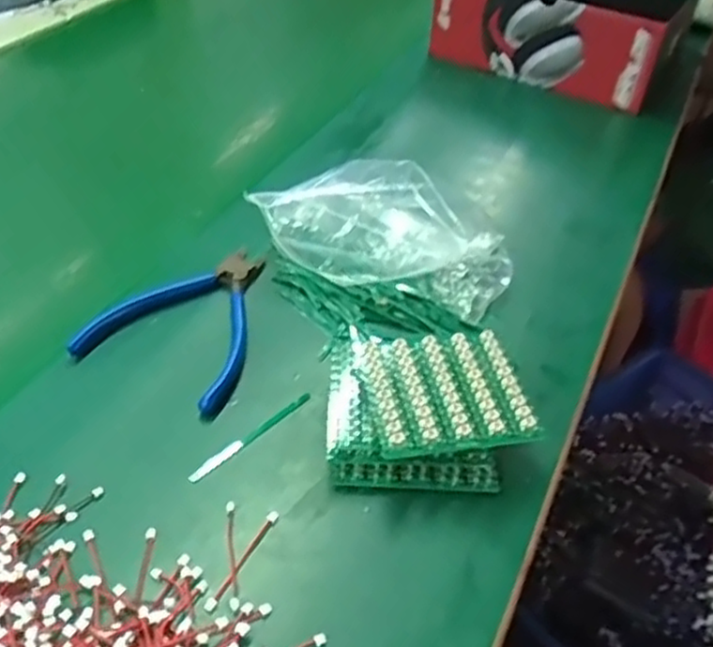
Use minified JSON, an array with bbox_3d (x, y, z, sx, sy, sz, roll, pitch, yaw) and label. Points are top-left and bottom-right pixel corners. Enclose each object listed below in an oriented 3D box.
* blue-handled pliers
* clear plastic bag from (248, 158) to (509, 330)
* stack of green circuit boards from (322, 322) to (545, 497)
[{"bbox_3d":[-0.101,-0.005,0.475,0.100,0.018,0.127,18,44,16],"label":"blue-handled pliers"},{"bbox_3d":[0.019,-0.063,0.509,0.172,0.065,0.087,18,44,17],"label":"clear plastic bag"},{"bbox_3d":[0.040,0.043,0.416,0.109,0.037,0.098,3,42,0],"label":"stack of green circuit boards"}]

